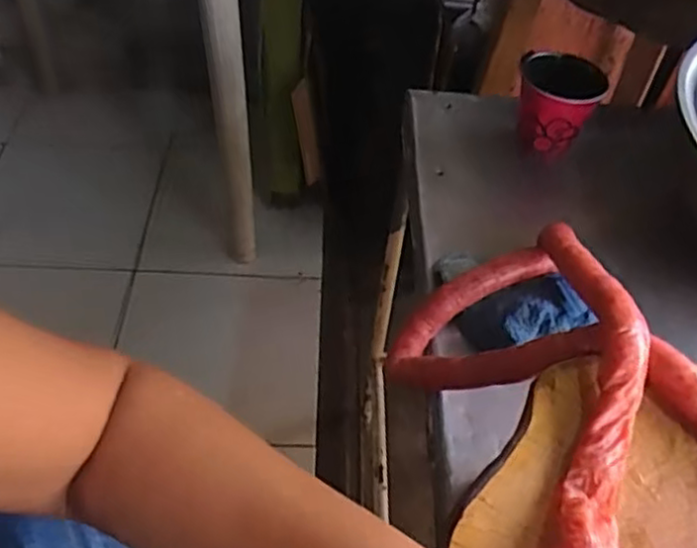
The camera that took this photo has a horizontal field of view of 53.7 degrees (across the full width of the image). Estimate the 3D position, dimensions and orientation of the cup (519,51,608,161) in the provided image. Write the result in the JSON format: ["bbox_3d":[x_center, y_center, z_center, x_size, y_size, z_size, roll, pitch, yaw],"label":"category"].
[{"bbox_3d":[0.213,-0.171,0.717,0.085,0.089,0.085,2,50,-2],"label":"cup"}]

